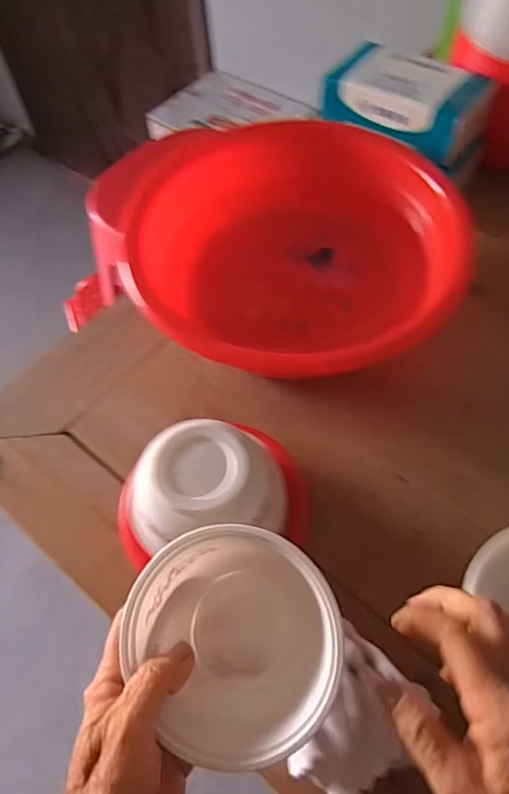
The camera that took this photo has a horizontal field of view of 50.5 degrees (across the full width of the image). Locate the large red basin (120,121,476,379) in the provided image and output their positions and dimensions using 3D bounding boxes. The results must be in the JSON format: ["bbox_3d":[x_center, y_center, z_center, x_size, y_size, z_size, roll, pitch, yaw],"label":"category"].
[{"bbox_3d":[0.030,-0.114,0.510,0.295,0.097,0.242,30,64,19],"label":"large red basin"}]

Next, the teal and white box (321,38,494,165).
[{"bbox_3d":[0.158,-0.313,0.567,0.161,0.051,0.087,32,65,20],"label":"teal and white box"}]

